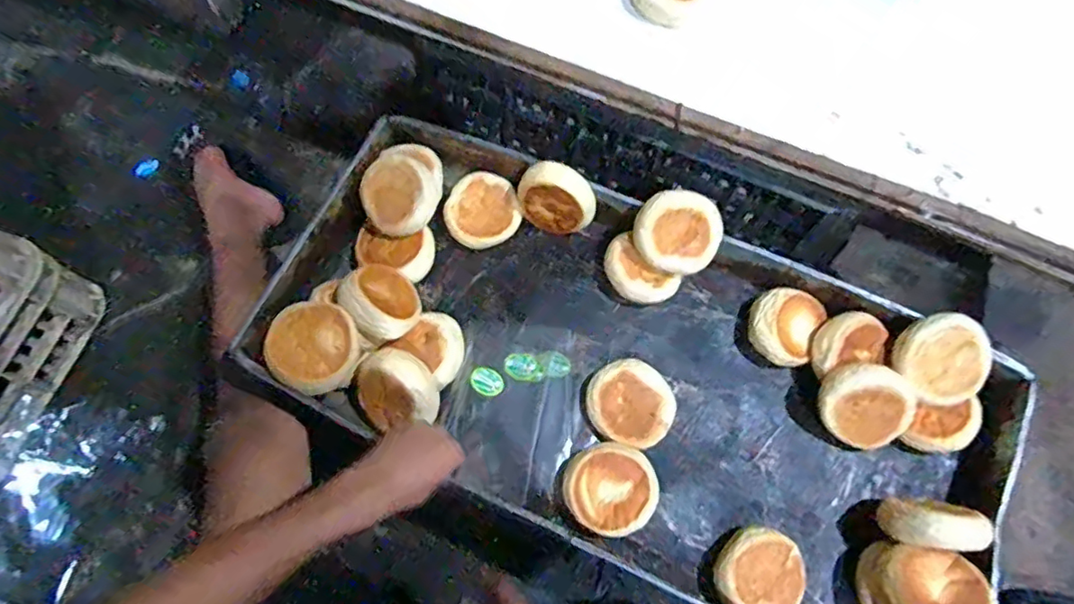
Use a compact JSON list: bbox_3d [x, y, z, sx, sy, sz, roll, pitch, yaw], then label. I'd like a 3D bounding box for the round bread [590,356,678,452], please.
[{"bbox_3d":[0.106,0.118,0.669,0.096,0.044,0.088,0,69,-1],"label":"round bread"}]

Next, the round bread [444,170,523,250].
[{"bbox_3d":[-0.074,-0.120,0.768,0.095,0.021,0.095,0,85,-5],"label":"round bread"}]

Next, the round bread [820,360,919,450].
[{"bbox_3d":[0.367,0.112,0.656,0.092,0.037,0.090,6,113,13],"label":"round bread"}]

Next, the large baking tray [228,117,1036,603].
[{"bbox_3d":[0.103,0.070,0.668,0.811,0.091,0.369,25,70,7],"label":"large baking tray"}]

